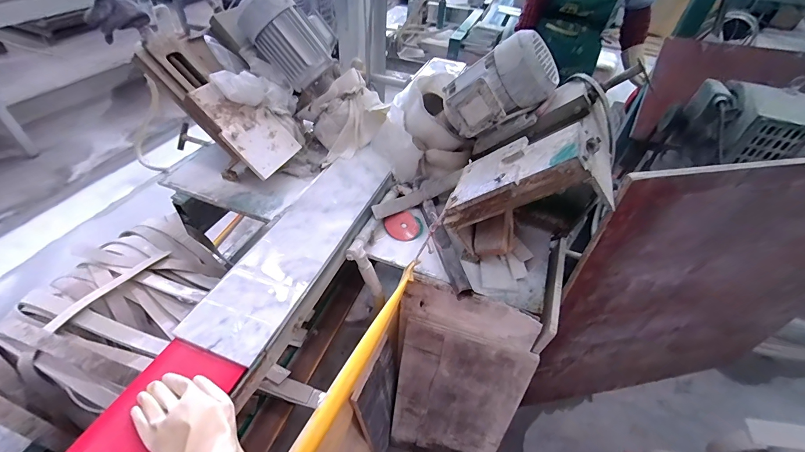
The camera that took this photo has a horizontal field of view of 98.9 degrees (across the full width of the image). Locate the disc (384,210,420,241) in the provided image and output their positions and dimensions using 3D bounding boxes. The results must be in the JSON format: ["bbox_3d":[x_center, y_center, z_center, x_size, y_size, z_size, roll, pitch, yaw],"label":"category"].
[{"bbox_3d":[0.002,0.000,0.865,0.087,0.005,0.078,-31,68,-30],"label":"disc"}]

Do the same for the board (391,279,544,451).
[{"bbox_3d":[0.137,0.432,0.897,0.310,0.652,0.021,12,30,12],"label":"board"}]

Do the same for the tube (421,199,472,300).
[{"bbox_3d":[0.095,0.041,0.816,0.046,0.038,0.288,-6,46,-12],"label":"tube"}]

